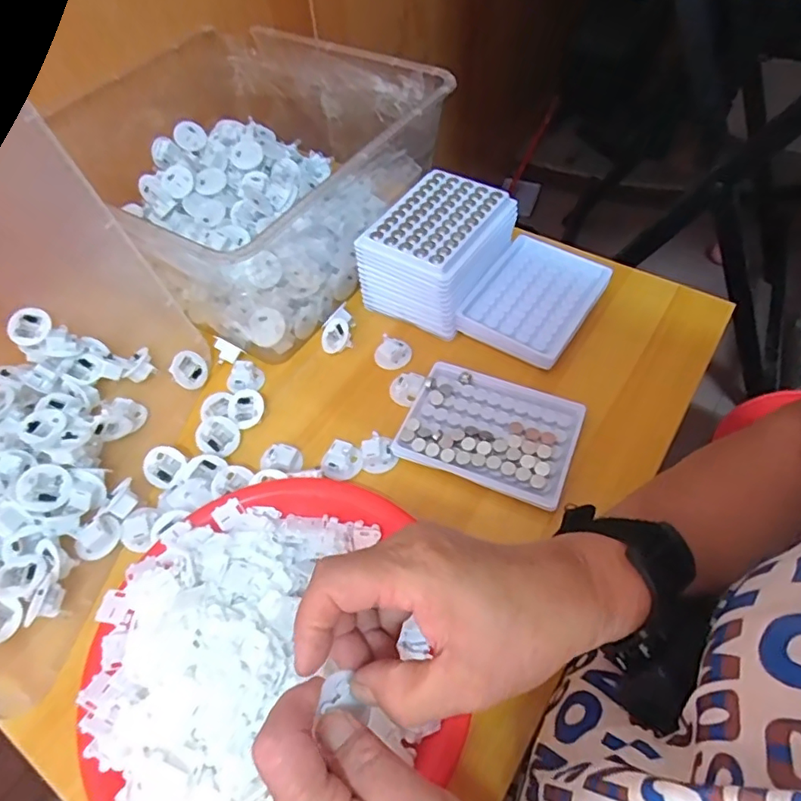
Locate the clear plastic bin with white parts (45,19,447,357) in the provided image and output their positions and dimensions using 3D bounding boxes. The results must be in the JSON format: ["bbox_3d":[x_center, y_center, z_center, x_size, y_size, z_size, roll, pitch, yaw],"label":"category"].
[{"bbox_3d":[-0.149,-0.225,0.536,0.288,0.130,0.265,30,61,21],"label":"clear plastic bin with white parts"}]

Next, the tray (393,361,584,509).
[{"bbox_3d":[0.070,0.023,0.434,0.127,0.016,0.095,19,57,15],"label":"tray"}]

